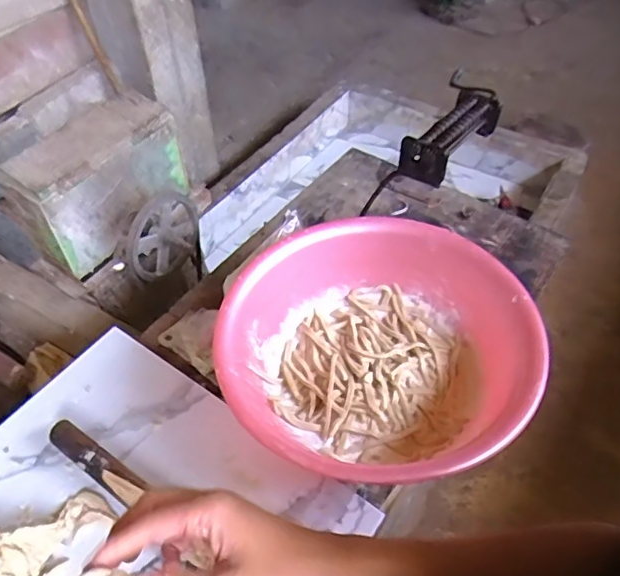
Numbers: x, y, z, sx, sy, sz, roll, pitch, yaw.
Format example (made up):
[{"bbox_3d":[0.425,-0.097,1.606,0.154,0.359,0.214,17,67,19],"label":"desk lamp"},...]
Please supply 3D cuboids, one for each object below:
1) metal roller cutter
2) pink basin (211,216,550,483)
[{"bbox_3d":[0.210,-0.230,0.824,0.067,0.059,0.206,26,55,27],"label":"metal roller cutter"},{"bbox_3d":[0.087,0.083,0.780,0.396,0.117,0.384,-3,47,3],"label":"pink basin"}]

